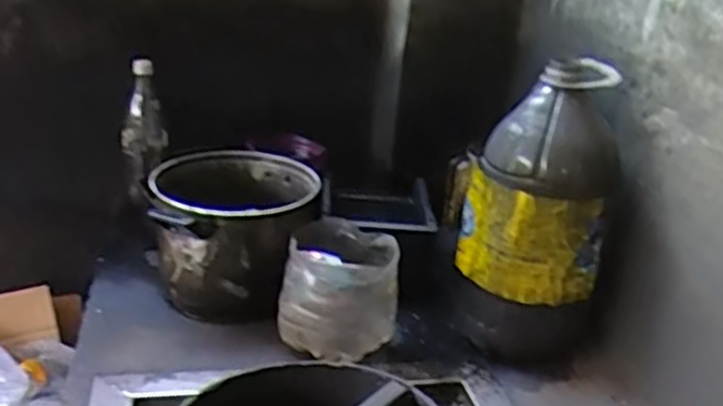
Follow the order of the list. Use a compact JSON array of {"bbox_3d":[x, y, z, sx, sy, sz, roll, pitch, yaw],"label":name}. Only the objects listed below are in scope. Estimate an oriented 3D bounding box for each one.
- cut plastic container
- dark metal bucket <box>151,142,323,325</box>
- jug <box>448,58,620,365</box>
[{"bbox_3d":[-0.032,0.126,1.038,0.157,0.149,0.170,5,22,1],"label":"cut plastic container"},{"bbox_3d":[-0.198,0.051,1.142,0.241,0.186,0.266,2,22,-7],"label":"dark metal bucket"},{"bbox_3d":[0.240,0.011,1.035,0.217,0.397,0.198,7,22,5],"label":"jug"}]

